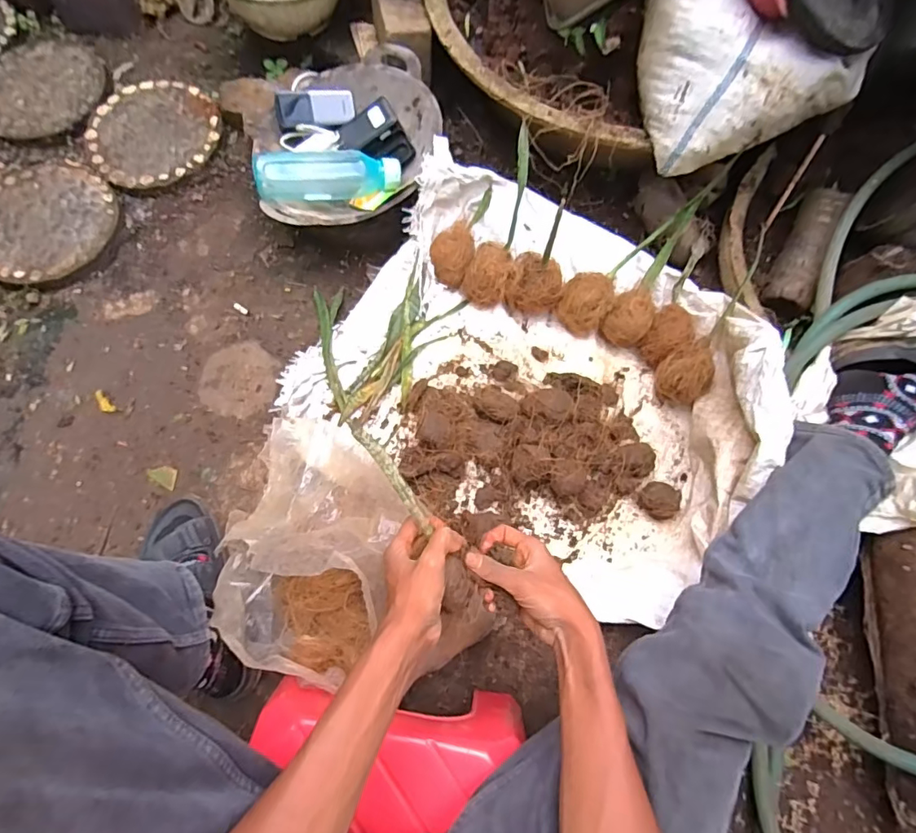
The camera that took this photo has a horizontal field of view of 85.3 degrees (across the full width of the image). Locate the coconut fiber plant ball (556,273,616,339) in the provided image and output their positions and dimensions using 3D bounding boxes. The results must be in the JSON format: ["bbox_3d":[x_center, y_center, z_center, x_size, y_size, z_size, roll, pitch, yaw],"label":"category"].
[{"bbox_3d":[0.208,-0.186,0.826,0.081,0.073,0.089,0,70,-1],"label":"coconut fiber plant ball"}]

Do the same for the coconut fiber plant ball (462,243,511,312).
[{"bbox_3d":[0.051,-0.239,0.838,0.076,0.076,0.096,12,71,3],"label":"coconut fiber plant ball"}]

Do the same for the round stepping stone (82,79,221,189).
[{"bbox_3d":[-0.585,-0.546,0.948,0.244,0.029,0.238,0,70,-1],"label":"round stepping stone"}]

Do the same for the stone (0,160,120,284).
[{"bbox_3d":[-0.742,-0.344,0.893,0.242,0.049,0.242,0,70,-1],"label":"stone"}]

